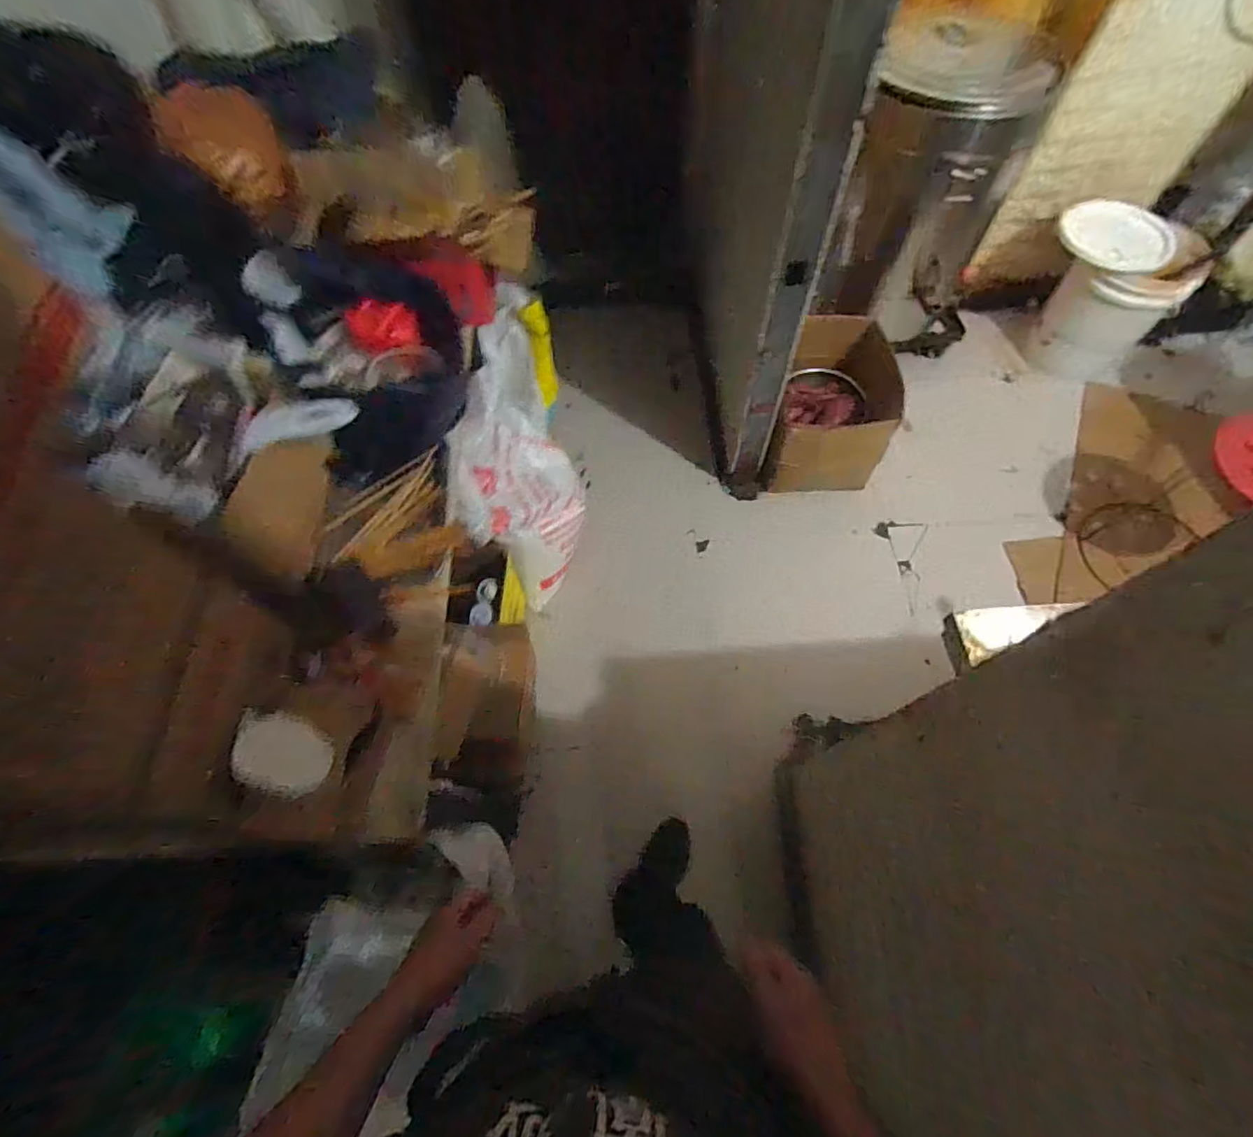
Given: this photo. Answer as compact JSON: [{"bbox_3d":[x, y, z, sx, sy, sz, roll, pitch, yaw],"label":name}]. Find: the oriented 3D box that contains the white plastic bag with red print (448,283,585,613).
[{"bbox_3d":[-0.279,-0.305,1.579,0.240,0.771,0.643,-8,63,-2],"label":"white plastic bag with red print"}]

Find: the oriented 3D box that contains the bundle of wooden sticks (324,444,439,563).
[{"bbox_3d":[-0.449,-0.124,1.055,0.113,0.032,0.273,27,67,15],"label":"bundle of wooden sticks"}]

